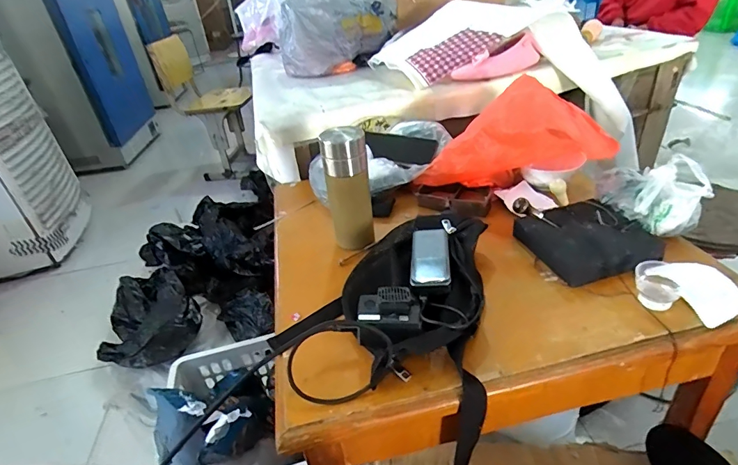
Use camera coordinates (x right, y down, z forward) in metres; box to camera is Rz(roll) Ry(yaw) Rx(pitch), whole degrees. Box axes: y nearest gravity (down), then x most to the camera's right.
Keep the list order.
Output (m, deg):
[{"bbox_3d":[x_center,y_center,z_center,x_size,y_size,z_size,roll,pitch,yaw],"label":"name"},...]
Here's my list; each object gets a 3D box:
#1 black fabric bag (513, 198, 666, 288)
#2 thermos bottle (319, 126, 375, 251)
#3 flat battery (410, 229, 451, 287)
[{"bbox_3d":[0.327,0.012,0.633,0.158,0.036,0.170,-15,34,-11],"label":"black fabric bag"},{"bbox_3d":[-0.030,-0.065,0.670,0.064,0.186,0.059,-7,33,1],"label":"thermos bottle"},{"bbox_3d":[0.085,0.030,0.597,0.052,0.020,0.125,-2,33,9],"label":"flat battery"}]

